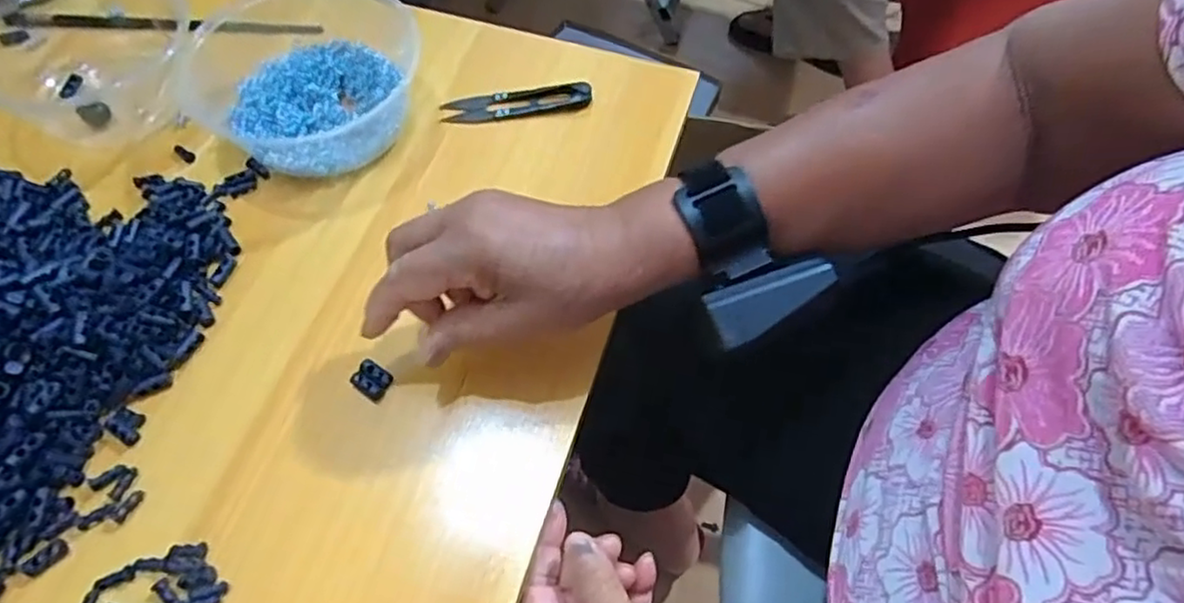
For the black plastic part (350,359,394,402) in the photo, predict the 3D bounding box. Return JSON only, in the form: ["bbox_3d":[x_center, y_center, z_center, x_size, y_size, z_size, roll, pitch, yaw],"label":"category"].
[{"bbox_3d":[-0.118,0.041,0.364,0.019,0.004,0.017,28,63,14],"label":"black plastic part"}]

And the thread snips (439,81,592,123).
[{"bbox_3d":[-0.051,-0.135,0.463,0.100,0.010,0.024,-10,60,-7],"label":"thread snips"}]

